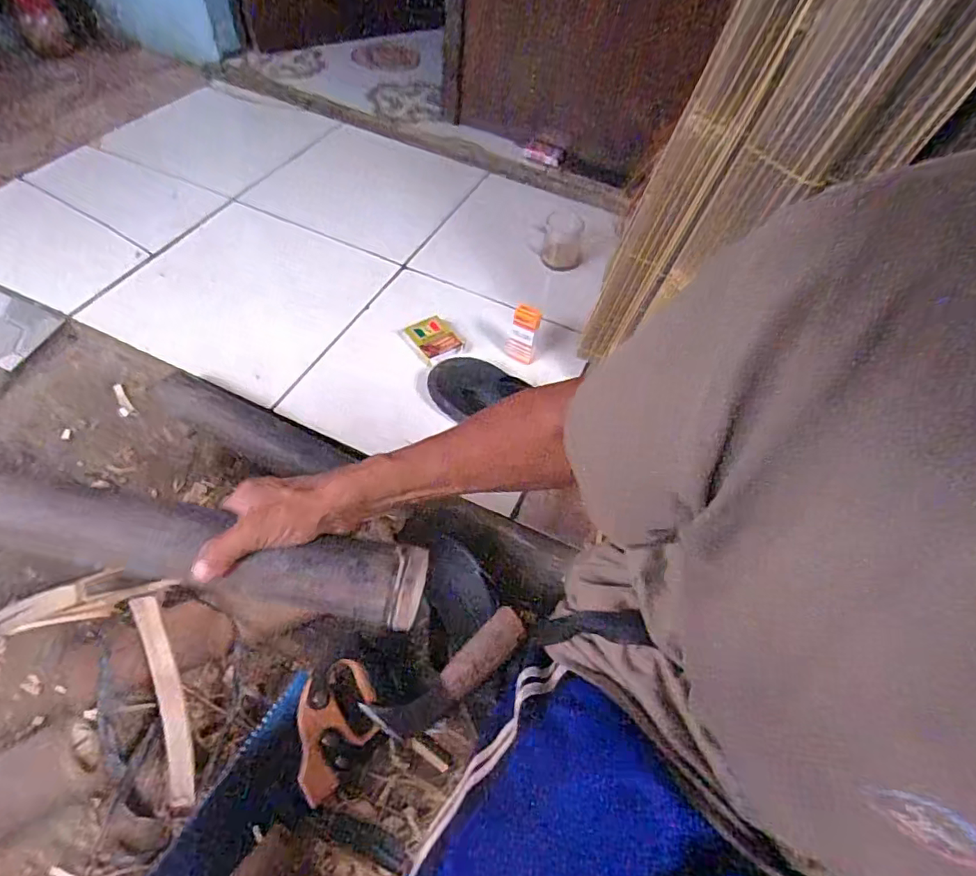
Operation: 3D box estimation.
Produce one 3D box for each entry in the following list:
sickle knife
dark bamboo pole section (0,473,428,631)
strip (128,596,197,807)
[{"bbox_3d":[-0.040,0.273,0.630,0.201,0.047,0.058,-37,66,-5],"label":"sickle knife"},{"bbox_3d":[-0.347,0.073,0.460,0.590,0.049,0.062,10,58,3],"label":"dark bamboo pole section"},{"bbox_3d":[-0.337,0.272,0.567,0.024,0.016,0.214,-13,88,-12],"label":"strip"}]

